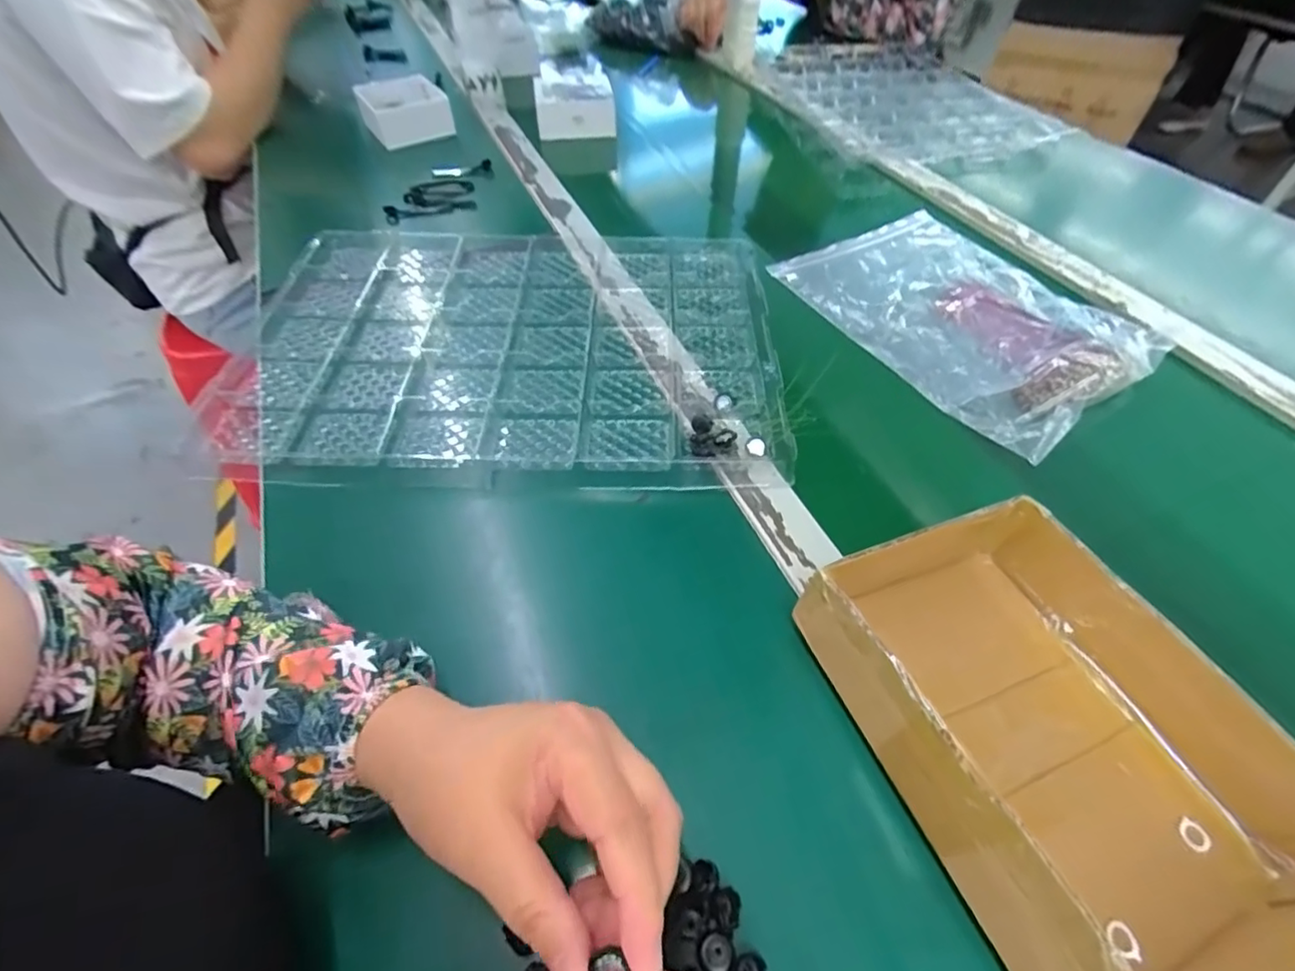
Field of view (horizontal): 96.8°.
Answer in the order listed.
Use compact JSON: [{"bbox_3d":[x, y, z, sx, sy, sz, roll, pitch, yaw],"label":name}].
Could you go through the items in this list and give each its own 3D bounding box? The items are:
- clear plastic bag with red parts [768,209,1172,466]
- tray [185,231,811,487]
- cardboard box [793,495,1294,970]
[{"bbox_3d":[0.297,-0.170,0.544,0.232,0.035,0.320,-22,54,-20],"label":"clear plastic bag with red parts"},{"bbox_3d":[-0.121,-0.127,0.507,0.446,0.035,0.324,2,50,-1],"label":"tray"},{"bbox_3d":[0.194,0.110,0.278,0.162,0.059,0.202,-16,52,-16],"label":"cardboard box"}]

